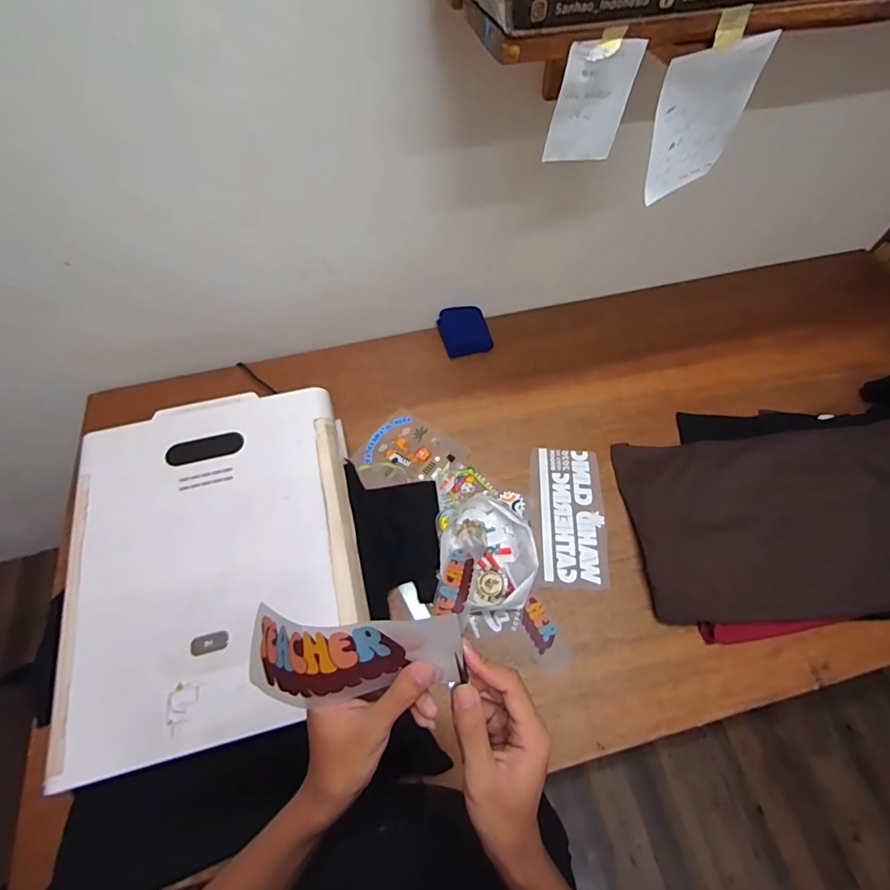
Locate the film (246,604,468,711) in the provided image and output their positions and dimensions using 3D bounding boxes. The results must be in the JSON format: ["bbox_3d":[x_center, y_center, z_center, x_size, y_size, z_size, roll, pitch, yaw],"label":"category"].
[{"bbox_3d":[-0.076,0.148,0.334,0.170,0.048,0.064,-10,60,12],"label":"film"}]

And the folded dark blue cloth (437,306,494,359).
[{"bbox_3d":[0.047,-0.269,1.097,0.111,0.045,0.123,-12,61,-6],"label":"folded dark blue cloth"}]

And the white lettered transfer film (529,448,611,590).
[{"bbox_3d":[0.237,0.131,0.889,0.139,0.005,0.279,3,60,2],"label":"white lettered transfer film"}]

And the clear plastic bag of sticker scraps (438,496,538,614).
[{"bbox_3d":[0.076,0.194,0.829,0.161,0.047,0.197,3,60,2],"label":"clear plastic bag of sticker scraps"}]

